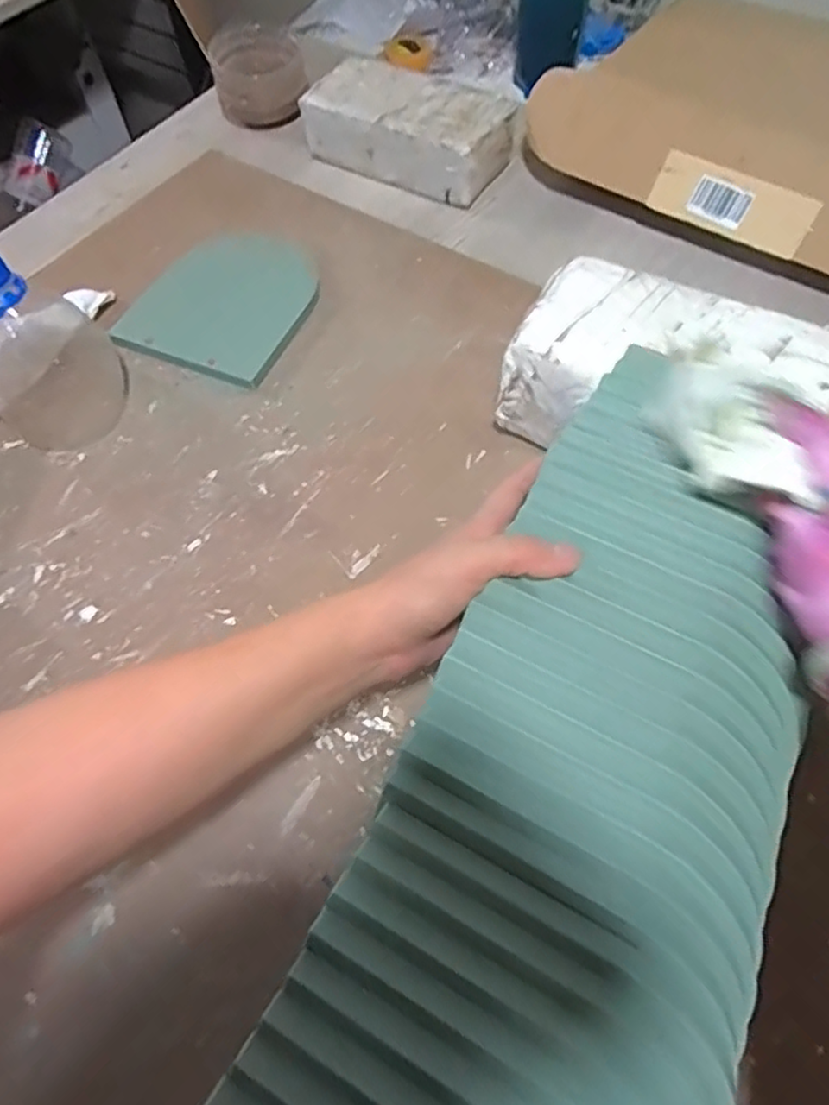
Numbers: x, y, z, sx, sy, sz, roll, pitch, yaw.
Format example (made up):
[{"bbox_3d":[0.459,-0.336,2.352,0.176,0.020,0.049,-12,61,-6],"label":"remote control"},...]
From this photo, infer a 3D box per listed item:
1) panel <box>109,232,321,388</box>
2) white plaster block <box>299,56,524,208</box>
[{"bbox_3d":[-0.164,-0.234,0.579,0.146,0.016,0.174,20,63,12],"label":"panel"},{"bbox_3d":[-0.008,-0.442,0.665,0.211,0.057,0.103,25,65,15],"label":"white plaster block"}]

